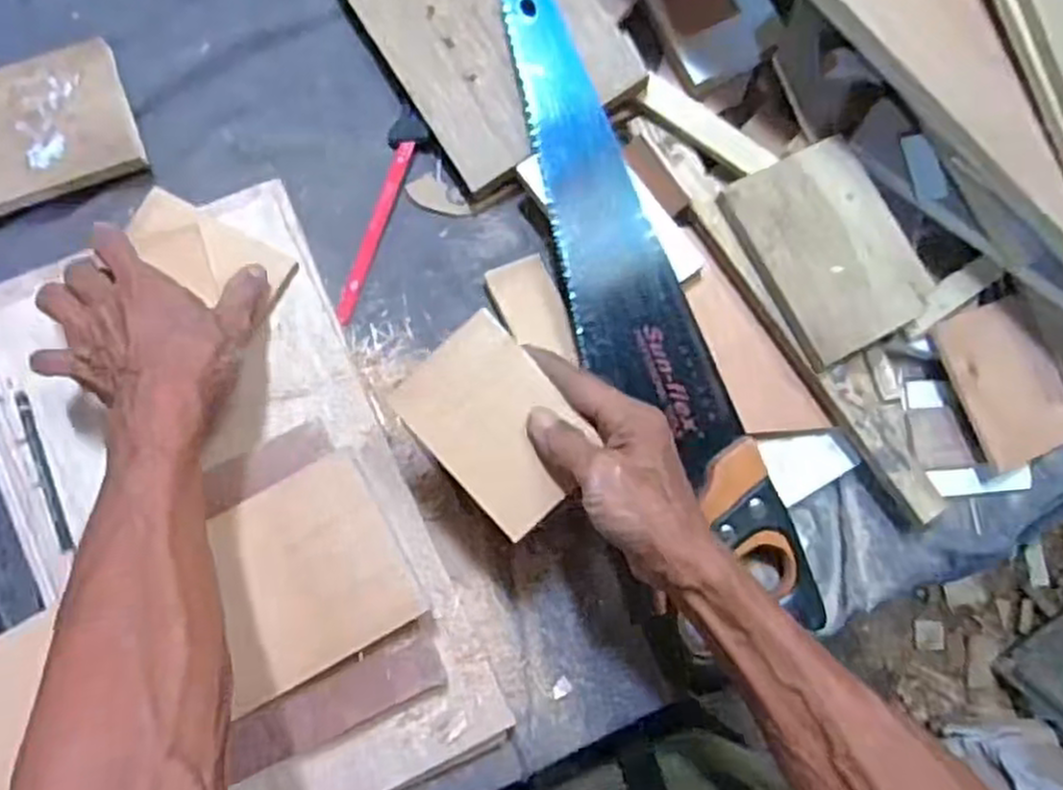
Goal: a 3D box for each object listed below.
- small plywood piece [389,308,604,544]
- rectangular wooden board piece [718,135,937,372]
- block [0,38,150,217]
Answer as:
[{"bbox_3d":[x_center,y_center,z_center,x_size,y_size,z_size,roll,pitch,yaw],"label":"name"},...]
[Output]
[{"bbox_3d":[-0.020,0.018,0.448,0.079,0.004,0.112,-42,87,2],"label":"small plywood piece"},{"bbox_3d":[0.206,-0.101,0.523,0.106,0.020,0.138,-30,82,-3],"label":"rectangular wooden board piece"},{"bbox_3d":[-0.369,-0.190,0.552,0.150,0.016,0.107,-21,85,-7],"label":"block"}]

